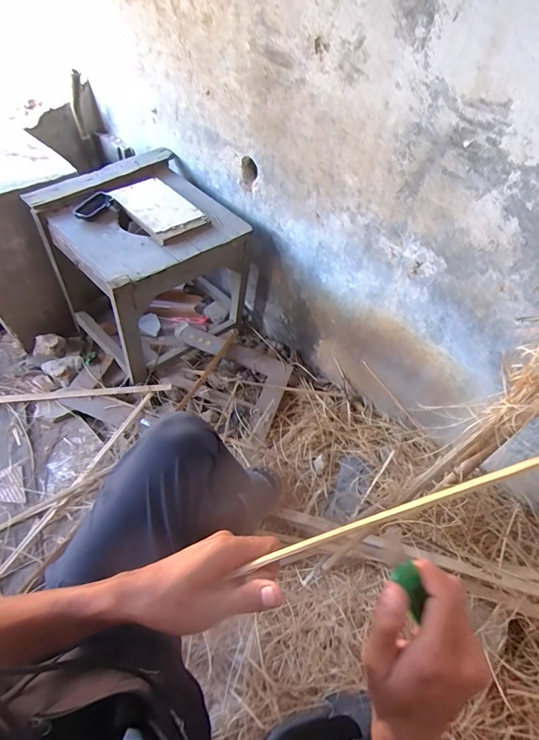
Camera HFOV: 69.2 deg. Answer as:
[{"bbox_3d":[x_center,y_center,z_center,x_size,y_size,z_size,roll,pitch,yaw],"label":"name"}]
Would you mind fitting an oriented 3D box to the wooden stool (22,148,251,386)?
[{"bbox_3d":[-0.359,-0.304,1.186,0.457,0.422,0.455,-32,62,-25],"label":"wooden stool"}]

